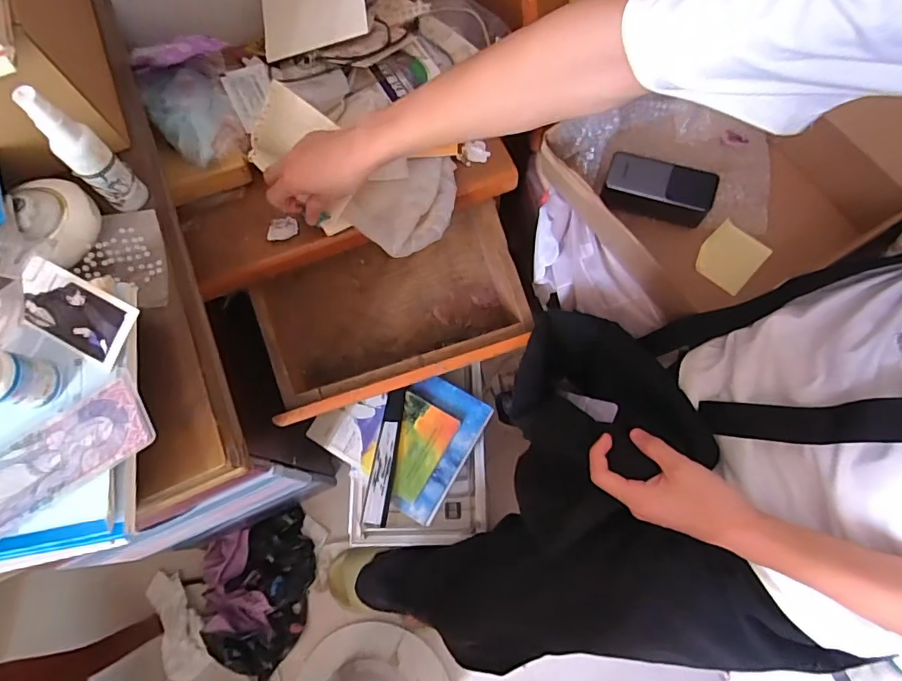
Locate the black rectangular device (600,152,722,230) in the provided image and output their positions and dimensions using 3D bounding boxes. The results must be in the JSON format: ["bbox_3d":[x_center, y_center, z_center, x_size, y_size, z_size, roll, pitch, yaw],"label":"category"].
[{"bbox_3d":[0.259,-0.190,0.631,0.128,0.055,0.060,14,72,6],"label":"black rectangular device"}]

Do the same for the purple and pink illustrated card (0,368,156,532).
[{"bbox_3d":[-0.260,0.077,0.323,0.130,0.006,0.054,-32,73,-9],"label":"purple and pink illustrated card"}]

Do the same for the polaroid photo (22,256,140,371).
[{"bbox_3d":[-0.261,-0.018,0.343,0.082,0.009,0.046,27,92,6],"label":"polaroid photo"}]

